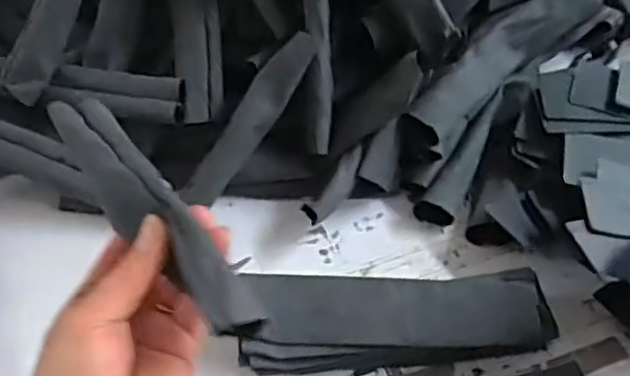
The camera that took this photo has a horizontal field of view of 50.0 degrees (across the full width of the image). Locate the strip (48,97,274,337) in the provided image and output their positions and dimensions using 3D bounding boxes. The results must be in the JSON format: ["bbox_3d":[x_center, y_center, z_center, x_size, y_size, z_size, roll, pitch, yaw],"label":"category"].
[{"bbox_3d":[-0.089,0.002,0.340,0.032,0.023,0.182,-33,55,-22],"label":"strip"}]

